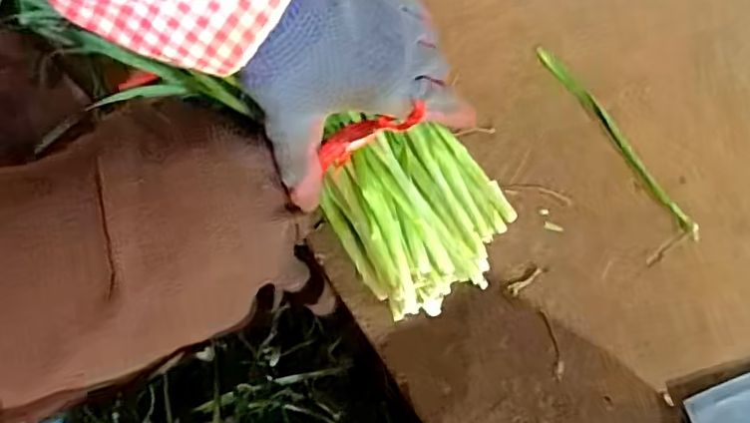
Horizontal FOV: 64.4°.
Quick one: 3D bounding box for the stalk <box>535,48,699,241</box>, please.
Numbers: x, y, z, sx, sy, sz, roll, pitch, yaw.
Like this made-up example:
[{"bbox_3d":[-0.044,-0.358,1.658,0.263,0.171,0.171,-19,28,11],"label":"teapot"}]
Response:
[{"bbox_3d":[0.161,-0.048,0.395,0.010,0.006,0.158,-35,82,-8],"label":"stalk"}]

